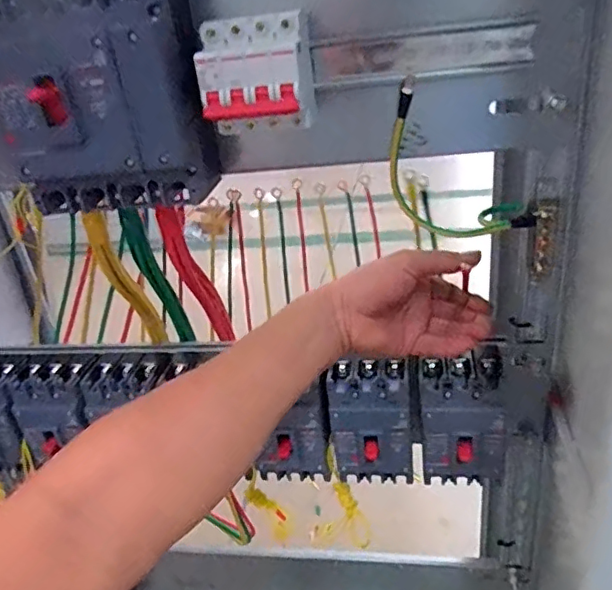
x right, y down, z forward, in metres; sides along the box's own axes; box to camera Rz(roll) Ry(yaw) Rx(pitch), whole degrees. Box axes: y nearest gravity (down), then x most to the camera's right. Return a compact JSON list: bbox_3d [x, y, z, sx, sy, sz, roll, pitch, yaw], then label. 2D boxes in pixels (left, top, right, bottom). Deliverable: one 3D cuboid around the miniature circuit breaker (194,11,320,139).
[{"bbox_3d":[-0.034,-0.159,0.404,0.074,0.068,0.066,-2,29,9],"label":"miniature circuit breaker"}]

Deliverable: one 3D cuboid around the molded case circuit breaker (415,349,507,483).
[{"bbox_3d":[0.144,0.117,0.533,0.079,0.115,0.063,-2,29,10],"label":"molded case circuit breaker"}]

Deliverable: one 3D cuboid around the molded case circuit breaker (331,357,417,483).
[{"bbox_3d":[0.064,0.124,0.547,0.077,0.108,0.057,-4,29,6],"label":"molded case circuit breaker"}]

